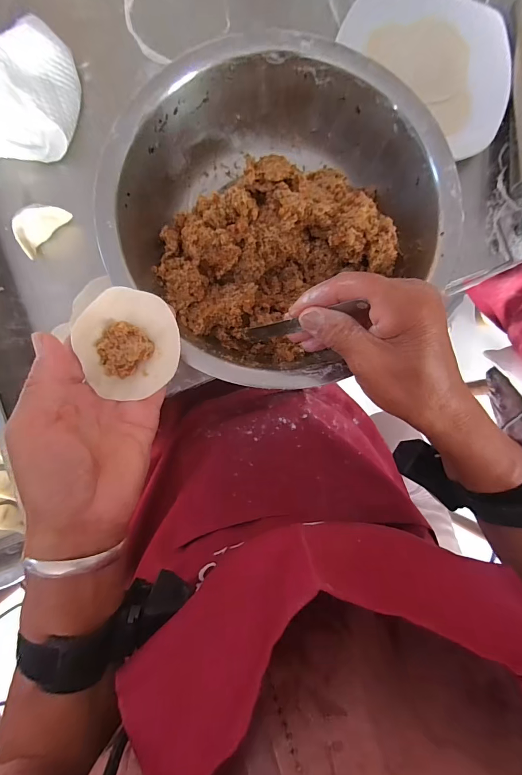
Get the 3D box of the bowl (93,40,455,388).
[{"bbox_3d":[0.012,-0.147,0.315,0.268,0.088,0.261,0,87,-3],"label":"bowl"}]

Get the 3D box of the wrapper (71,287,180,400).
[{"bbox_3d":[-0.091,-0.030,0.238,0.062,0.022,0.071,-3,87,-3],"label":"wrapper"}]

